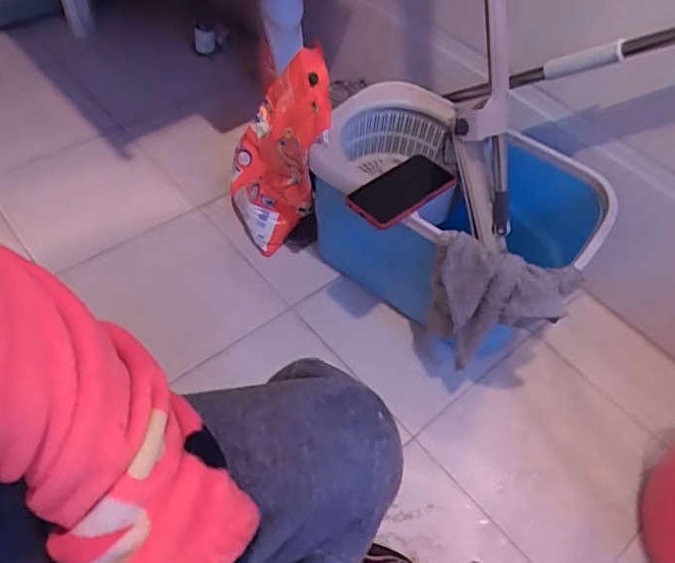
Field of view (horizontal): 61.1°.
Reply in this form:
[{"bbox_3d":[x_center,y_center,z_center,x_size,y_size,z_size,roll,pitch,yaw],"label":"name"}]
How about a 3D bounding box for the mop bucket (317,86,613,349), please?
[{"bbox_3d":[0.156,-0.100,0.984,0.491,0.284,0.334,38,58,22],"label":"mop bucket"}]

